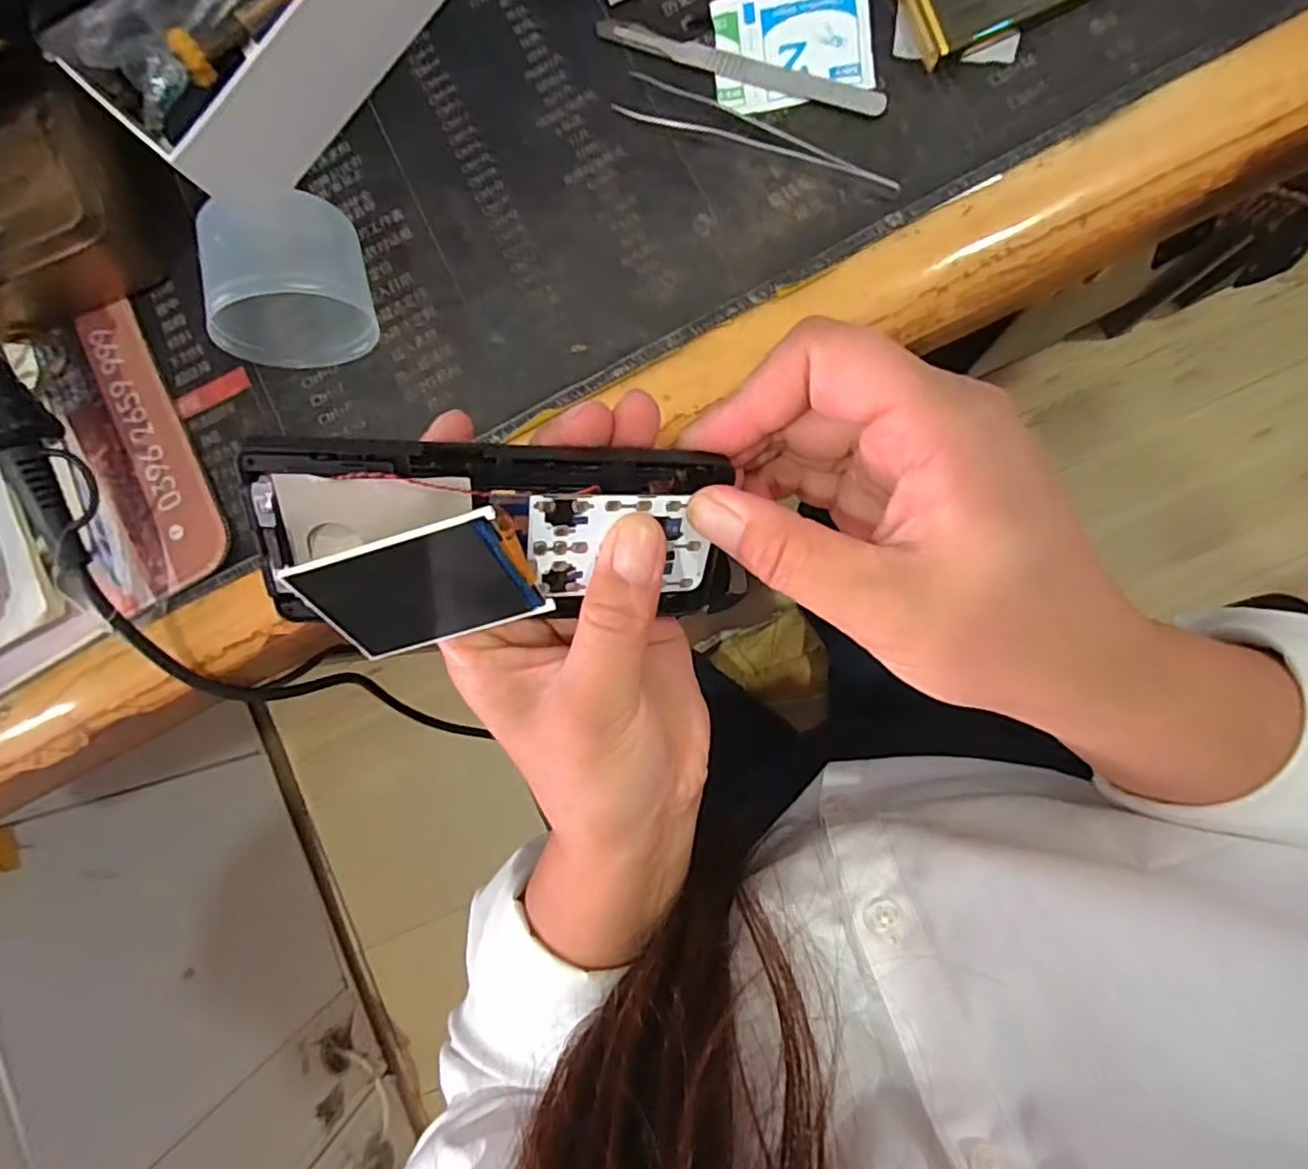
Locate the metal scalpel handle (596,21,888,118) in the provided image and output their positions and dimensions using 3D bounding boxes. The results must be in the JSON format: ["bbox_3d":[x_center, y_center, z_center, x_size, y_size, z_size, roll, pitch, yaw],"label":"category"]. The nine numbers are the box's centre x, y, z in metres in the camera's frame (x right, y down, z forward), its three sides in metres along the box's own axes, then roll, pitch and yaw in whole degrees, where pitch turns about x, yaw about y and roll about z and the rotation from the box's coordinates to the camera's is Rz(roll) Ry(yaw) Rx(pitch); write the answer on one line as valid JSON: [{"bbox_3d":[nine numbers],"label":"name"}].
[{"bbox_3d":[0.036,-0.227,0.297,0.132,0.005,0.009,23,92,8],"label":"metal scalpel handle"}]

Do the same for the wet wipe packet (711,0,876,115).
[{"bbox_3d":[0.060,-0.234,0.293,0.066,0.004,0.051,-6,88,8],"label":"wet wipe packet"}]

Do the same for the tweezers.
[{"bbox_3d":[0.045,-0.196,0.293,0.128,0.006,0.019,24,92,8],"label":"tweezers"}]

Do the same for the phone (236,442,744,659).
[{"bbox_3d":[-0.039,-0.007,0.189,0.125,0.015,0.063,-2,126,-12],"label":"phone"}]

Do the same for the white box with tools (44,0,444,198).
[{"bbox_3d":[-0.173,-0.265,0.296,0.097,0.073,0.169,39,94,7],"label":"white box with tools"}]

